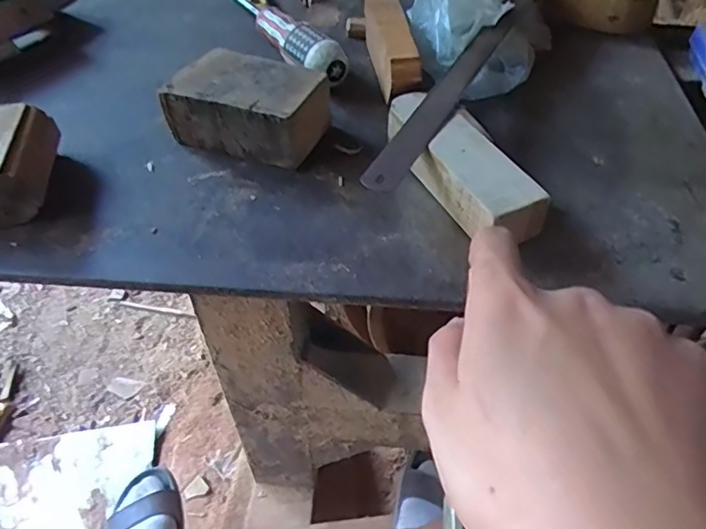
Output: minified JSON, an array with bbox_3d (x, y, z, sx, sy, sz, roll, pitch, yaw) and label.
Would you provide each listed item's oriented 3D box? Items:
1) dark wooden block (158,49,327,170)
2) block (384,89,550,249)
[{"bbox_3d":[-0.070,-0.107,0.373,0.095,0.039,0.064,19,51,17],"label":"dark wooden block"},{"bbox_3d":[0.060,-0.060,0.335,0.040,0.032,0.123,-21,51,-18],"label":"block"}]

